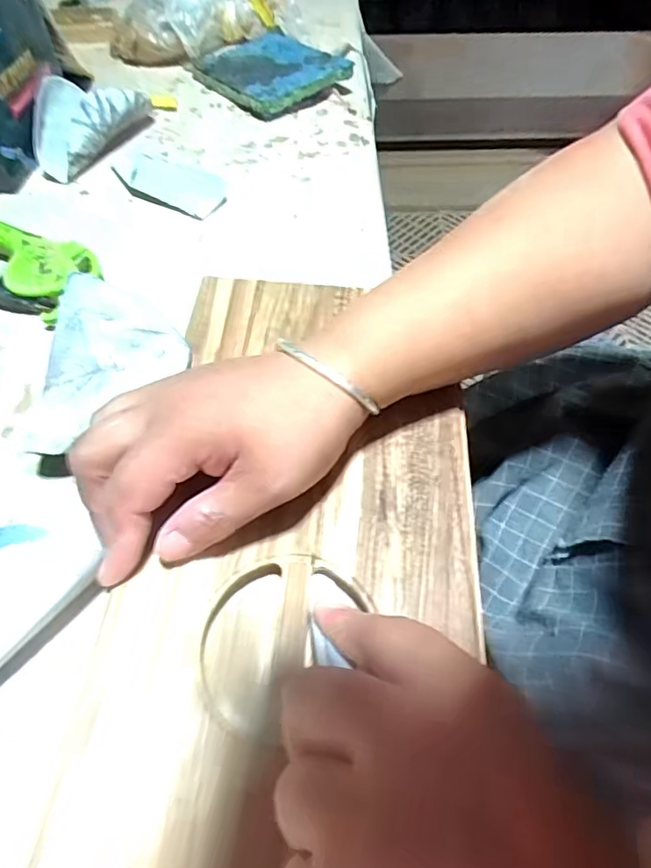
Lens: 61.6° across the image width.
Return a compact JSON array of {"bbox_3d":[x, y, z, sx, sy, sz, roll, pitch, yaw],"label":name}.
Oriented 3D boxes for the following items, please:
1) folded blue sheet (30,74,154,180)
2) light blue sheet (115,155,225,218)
[{"bbox_3d":[-0.190,-0.254,0.442,0.077,0.038,0.114,2,56,-1],"label":"folded blue sheet"},{"bbox_3d":[-0.121,-0.195,0.420,0.096,0.007,0.048,27,59,15],"label":"light blue sheet"}]

